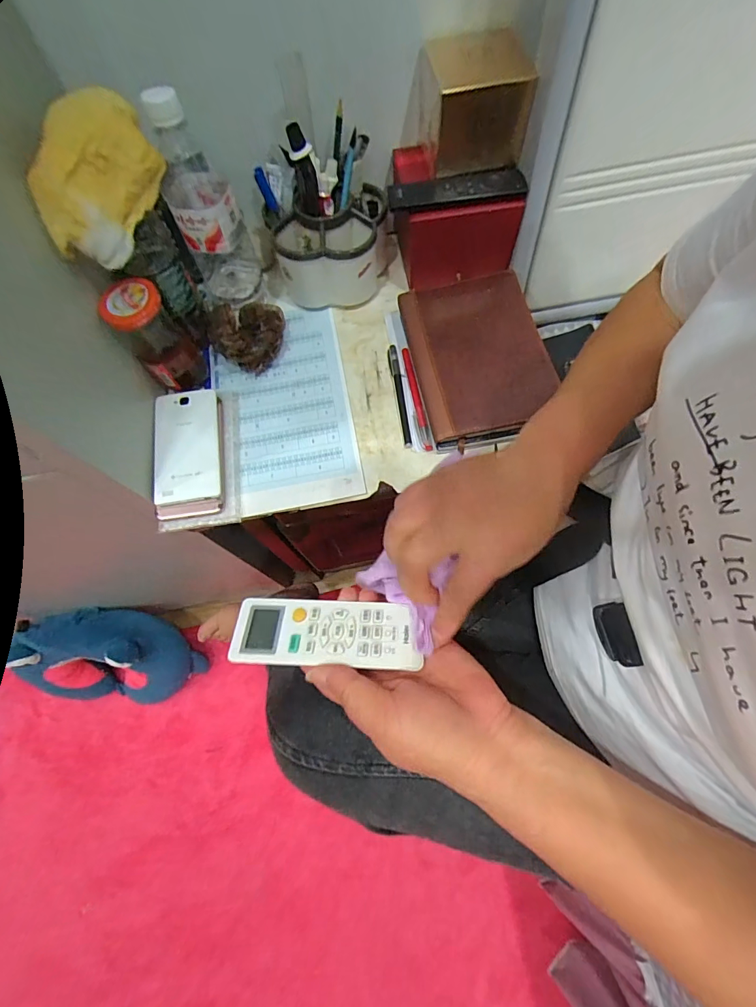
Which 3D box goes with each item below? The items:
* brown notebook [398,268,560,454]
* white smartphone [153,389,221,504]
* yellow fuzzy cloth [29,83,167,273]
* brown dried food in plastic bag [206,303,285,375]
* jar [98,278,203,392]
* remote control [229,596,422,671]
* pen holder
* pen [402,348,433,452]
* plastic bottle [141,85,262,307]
[{"bbox_3d":[0.115,-0.176,0.482,0.142,0.021,0.211,-12,68,3],"label":"brown notebook"},{"bbox_3d":[-0.214,-0.068,0.463,0.069,0.011,0.134,-8,69,-5],"label":"white smartphone"},{"bbox_3d":[-0.232,-0.268,0.345,0.044,0.086,0.114,42,78,14],"label":"yellow fuzzy cloth"},{"bbox_3d":[-0.159,-0.203,0.511,0.085,0.046,0.069,-11,69,0],"label":"brown dried food in plastic bag"},{"bbox_3d":[-0.241,-0.179,0.466,0.063,0.124,0.057,-30,70,-7],"label":"jar"},{"bbox_3d":[-0.038,0.095,0.297,0.125,0.019,0.047,1,51,4],"label":"remote control"},{"bbox_3d":[-0.055,-0.325,0.529,0.141,0.093,0.110,-7,69,1],"label":"pen holder"},{"bbox_3d":[0.045,-0.127,0.490,0.010,0.006,0.140,-10,69,0],"label":"pen"},{"bbox_3d":[-0.179,-0.300,0.436,0.068,0.207,0.061,-22,69,-4],"label":"plastic bottle"}]

